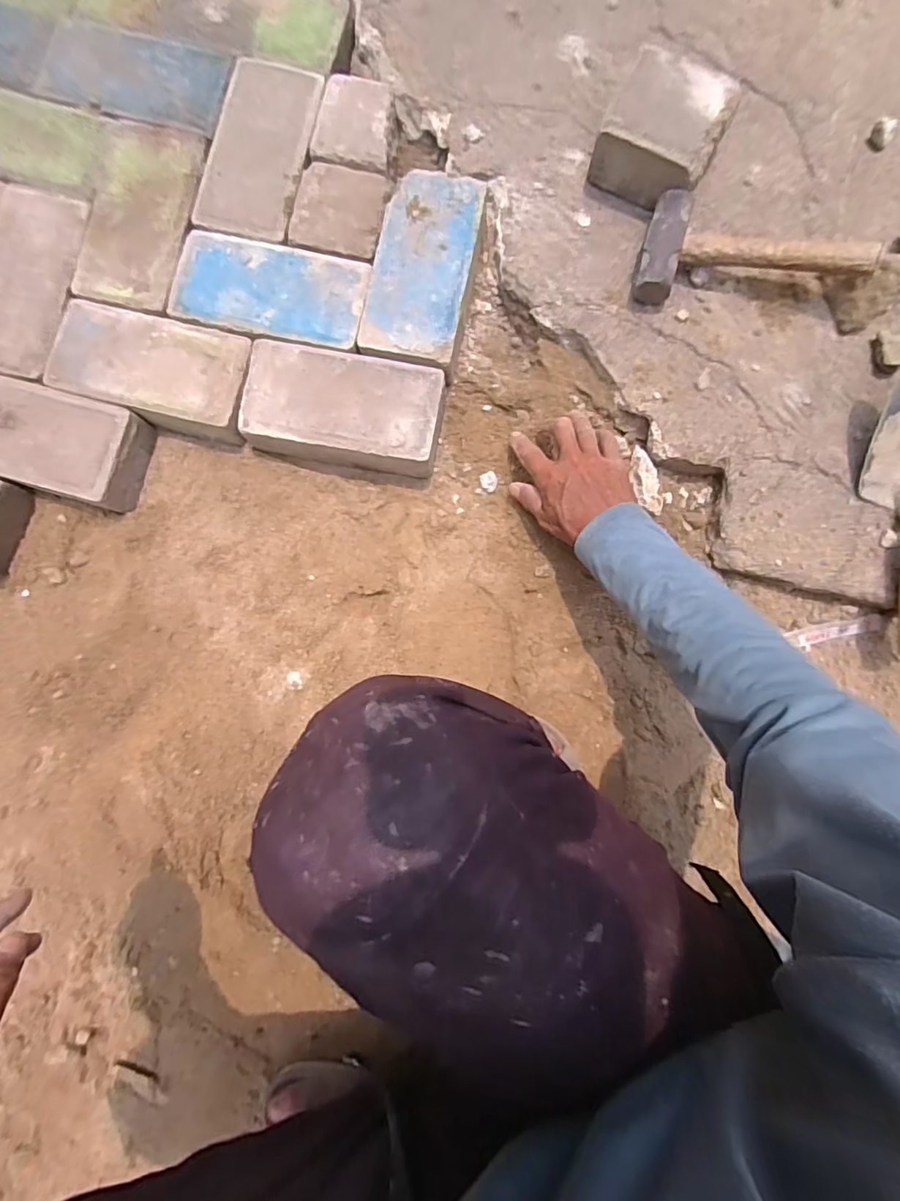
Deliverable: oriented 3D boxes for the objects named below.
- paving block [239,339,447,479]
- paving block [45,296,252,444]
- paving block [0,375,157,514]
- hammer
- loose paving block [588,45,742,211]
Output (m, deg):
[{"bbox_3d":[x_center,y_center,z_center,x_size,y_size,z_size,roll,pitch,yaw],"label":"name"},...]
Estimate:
[{"bbox_3d":[-0.117,-0.208,0.572,0.212,0.059,0.116,8,86,0],"label":"paving block"},{"bbox_3d":[-0.327,-0.254,0.573,0.210,0.061,0.110,14,86,0],"label":"paving block"},{"bbox_3d":[-0.455,-0.178,0.572,0.213,0.055,0.108,15,86,0],"label":"paving block"},{"bbox_3d":[0.312,-0.362,0.528,0.217,0.041,0.111,10,87,15],"label":"hammer"},{"bbox_3d":[0.221,-0.492,0.544,0.116,0.075,0.115,26,88,3],"label":"loose paving block"}]

